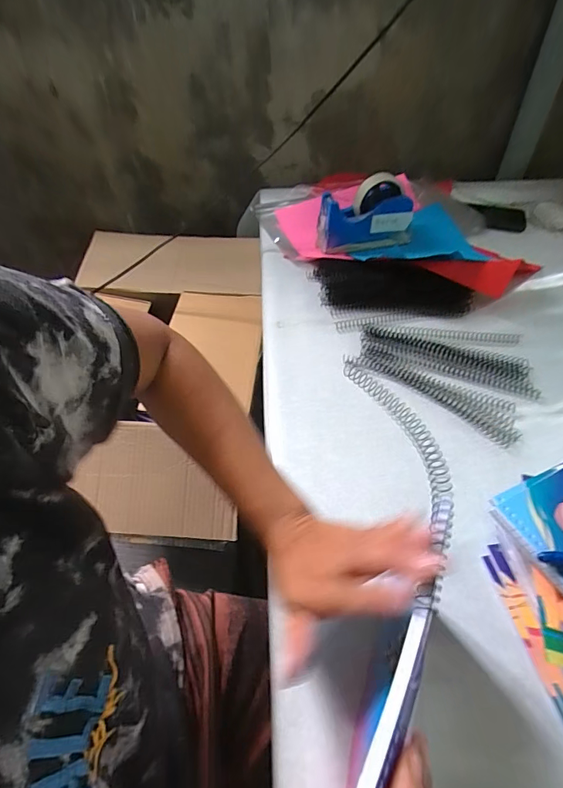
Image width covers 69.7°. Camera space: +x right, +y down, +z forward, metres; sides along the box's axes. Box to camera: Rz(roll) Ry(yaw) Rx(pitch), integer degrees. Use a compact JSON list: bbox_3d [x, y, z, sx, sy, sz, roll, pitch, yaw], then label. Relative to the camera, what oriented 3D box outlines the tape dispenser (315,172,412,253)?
[{"bbox_3d":[0.147,-0.309,0.699,0.157,0.106,0.048,-12,49,-9],"label":"tape dispenser"}]

